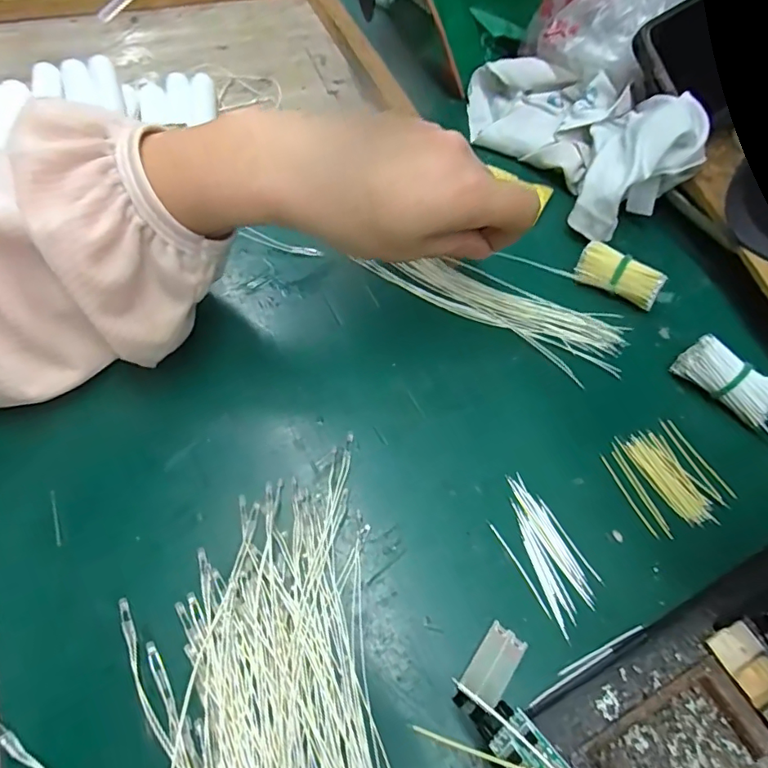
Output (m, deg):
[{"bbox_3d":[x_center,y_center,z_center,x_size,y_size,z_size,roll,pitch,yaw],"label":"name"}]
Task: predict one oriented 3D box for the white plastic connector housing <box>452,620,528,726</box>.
[{"bbox_3d":[0.044,0.120,0.208,0.017,0.005,0.036,35,63,18],"label":"white plastic connector housing"}]

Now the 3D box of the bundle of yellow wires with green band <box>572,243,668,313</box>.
[{"bbox_3d":[0.147,-0.067,0.315,0.051,0.023,0.020,24,60,12],"label":"bundle of yellow wires with green band"}]

